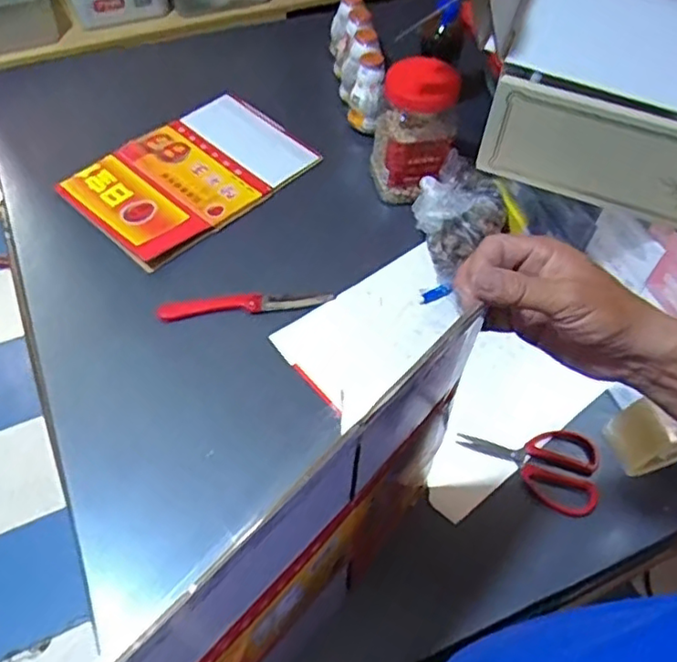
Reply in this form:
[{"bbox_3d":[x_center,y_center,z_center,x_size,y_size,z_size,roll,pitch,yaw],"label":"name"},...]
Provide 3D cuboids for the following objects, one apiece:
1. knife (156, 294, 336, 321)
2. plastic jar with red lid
[{"bbox_3d":[-0.113,-0.034,0.772,0.208,0.017,0.023,-6,56,-8],"label":"knife"},{"bbox_3d":[0.100,-0.264,0.848,0.107,0.163,0.091,10,55,3],"label":"plastic jar with red lid"}]

